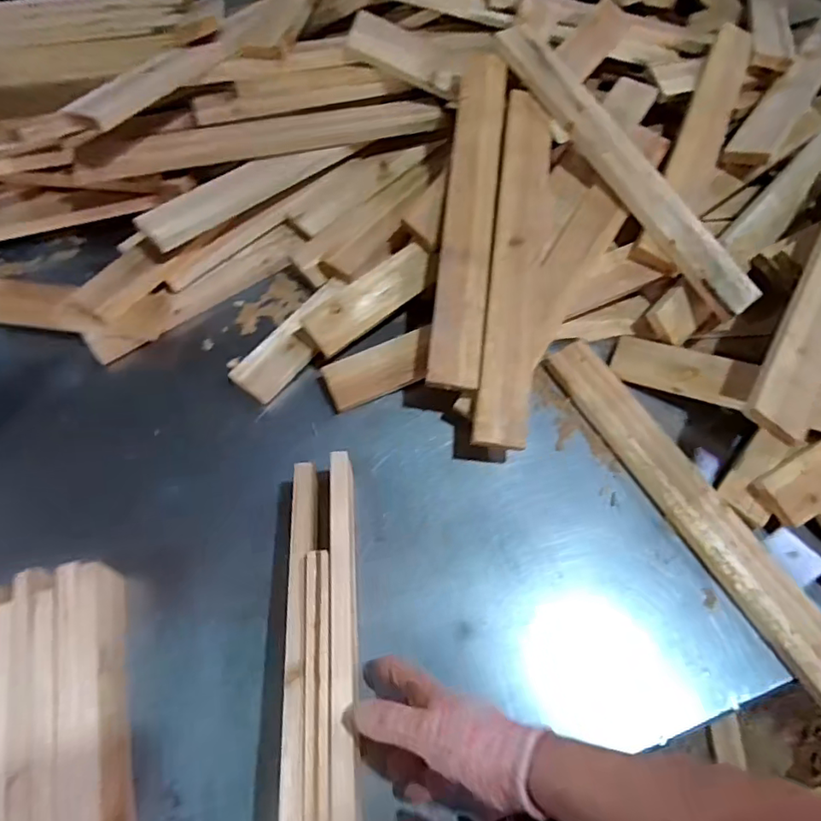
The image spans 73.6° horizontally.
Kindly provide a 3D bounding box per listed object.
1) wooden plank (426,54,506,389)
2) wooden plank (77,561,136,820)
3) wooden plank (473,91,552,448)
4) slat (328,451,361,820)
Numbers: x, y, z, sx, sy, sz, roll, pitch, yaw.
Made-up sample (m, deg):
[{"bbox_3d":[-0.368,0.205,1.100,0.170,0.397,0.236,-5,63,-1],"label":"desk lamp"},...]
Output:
[{"bbox_3d":[0.076,-0.266,0.707,0.066,0.015,0.495,8,73,-4],"label":"wooden plank"},{"bbox_3d":[-0.252,0.346,0.460,0.023,0.058,0.426,-14,63,-8],"label":"wooden plank"},{"bbox_3d":[0.138,-0.191,0.689,0.066,0.020,0.481,9,74,-2],"label":"wooden plank"},{"bbox_3d":[-0.061,0.220,0.513,0.025,0.047,0.379,-4,58,-2],"label":"slat"}]

